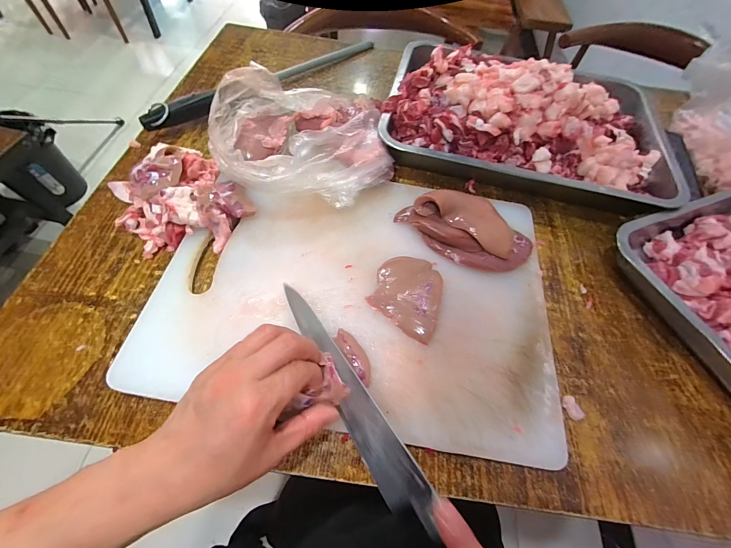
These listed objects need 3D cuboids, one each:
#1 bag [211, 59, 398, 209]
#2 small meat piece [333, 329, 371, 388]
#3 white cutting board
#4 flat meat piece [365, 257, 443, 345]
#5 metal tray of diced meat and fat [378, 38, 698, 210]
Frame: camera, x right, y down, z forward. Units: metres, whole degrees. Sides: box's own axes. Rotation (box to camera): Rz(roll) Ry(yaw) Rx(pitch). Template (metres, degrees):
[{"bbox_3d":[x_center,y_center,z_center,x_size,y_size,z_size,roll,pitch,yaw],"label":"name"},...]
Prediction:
[{"bbox_3d":[-0.067,-0.170,0.371,0.193,0.088,0.188,-4,61,-5],"label":"bag"},{"bbox_3d":[-0.010,0.073,0.280,0.020,0.013,0.054,-32,67,-20],"label":"small meat piece"},{"bbox_3d":[-0.002,0.003,0.317,0.379,0.024,0.279,10,60,0],"label":"white cutting board"},{"bbox_3d":[0.045,0.018,0.319,0.071,0.020,0.085,21,55,12],"label":"flat meat piece"},{"bbox_3d":[0.225,-0.220,0.443,0.384,0.120,0.256,12,61,4],"label":"metal tray of diced meat and fat"}]

